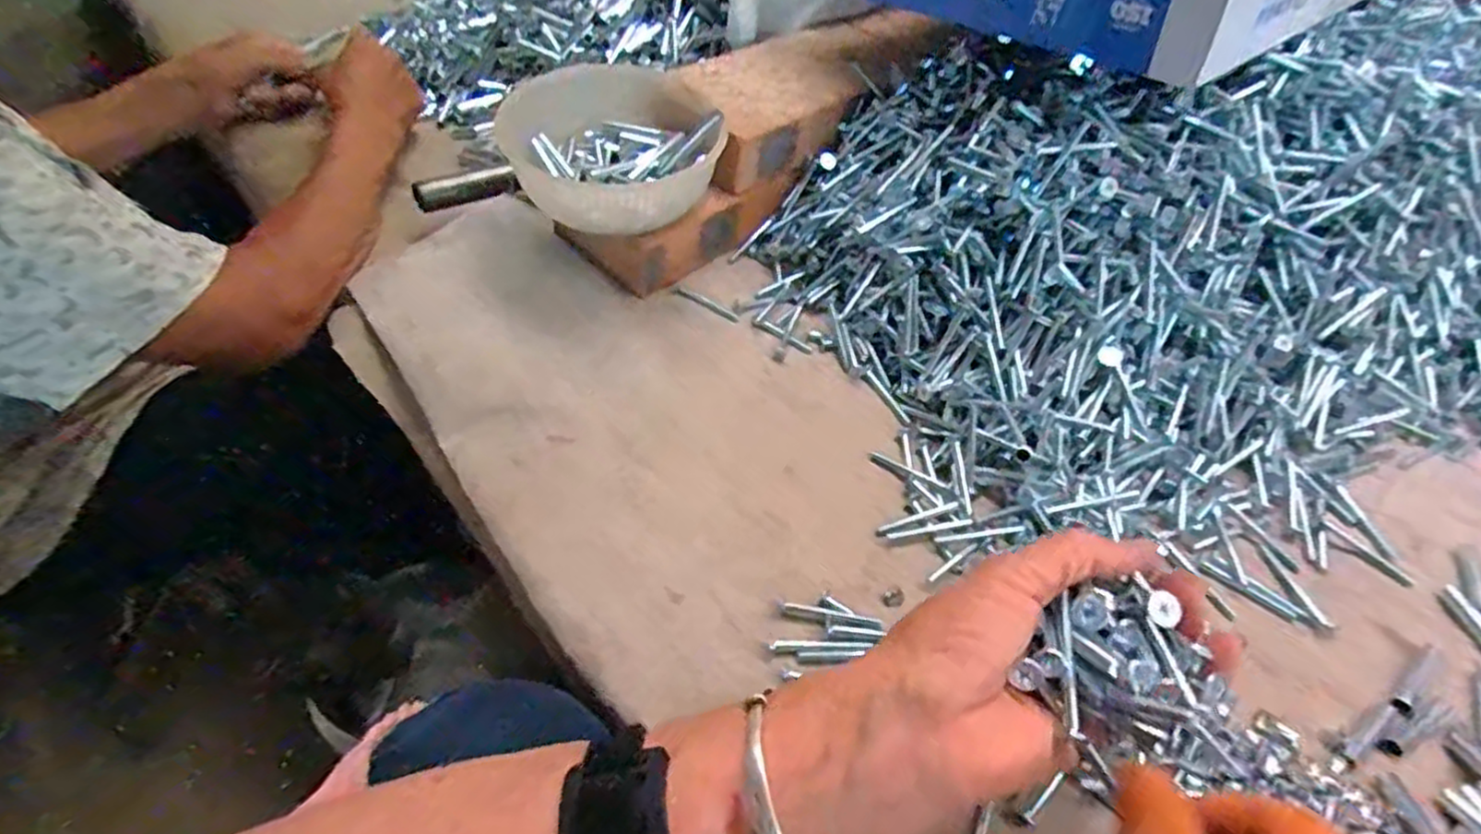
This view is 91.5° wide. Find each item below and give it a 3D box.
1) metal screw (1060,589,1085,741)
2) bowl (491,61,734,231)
[{"bbox_3d":[0.118,0.089,0.258,0.005,0.005,0.047,8,60,2],"label":"metal screw"},{"bbox_3d":[-0.093,-0.191,0.523,0.152,0.066,0.130,-8,48,-13],"label":"bowl"}]

